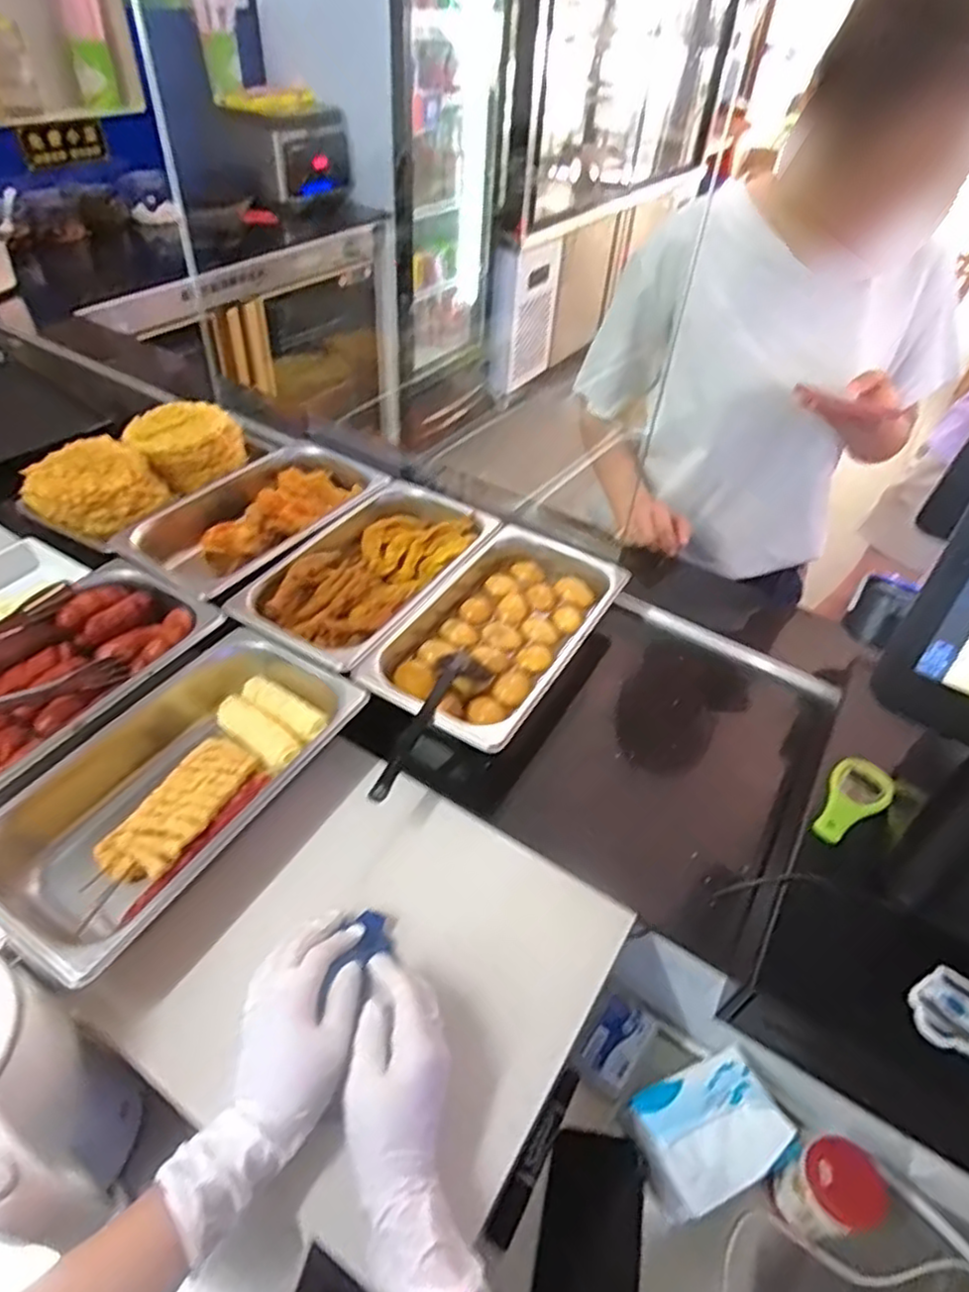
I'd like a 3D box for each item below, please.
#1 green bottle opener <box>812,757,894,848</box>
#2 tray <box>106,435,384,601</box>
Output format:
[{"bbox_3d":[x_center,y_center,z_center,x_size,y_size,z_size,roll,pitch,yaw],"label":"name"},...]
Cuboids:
[{"bbox_3d":[0.303,0.127,0.566,0.044,0.010,0.097,34,52,26],"label":"green bottle opener"},{"bbox_3d":[-0.293,-0.164,0.897,0.194,0.068,0.305,26,49,20],"label":"tray"}]

